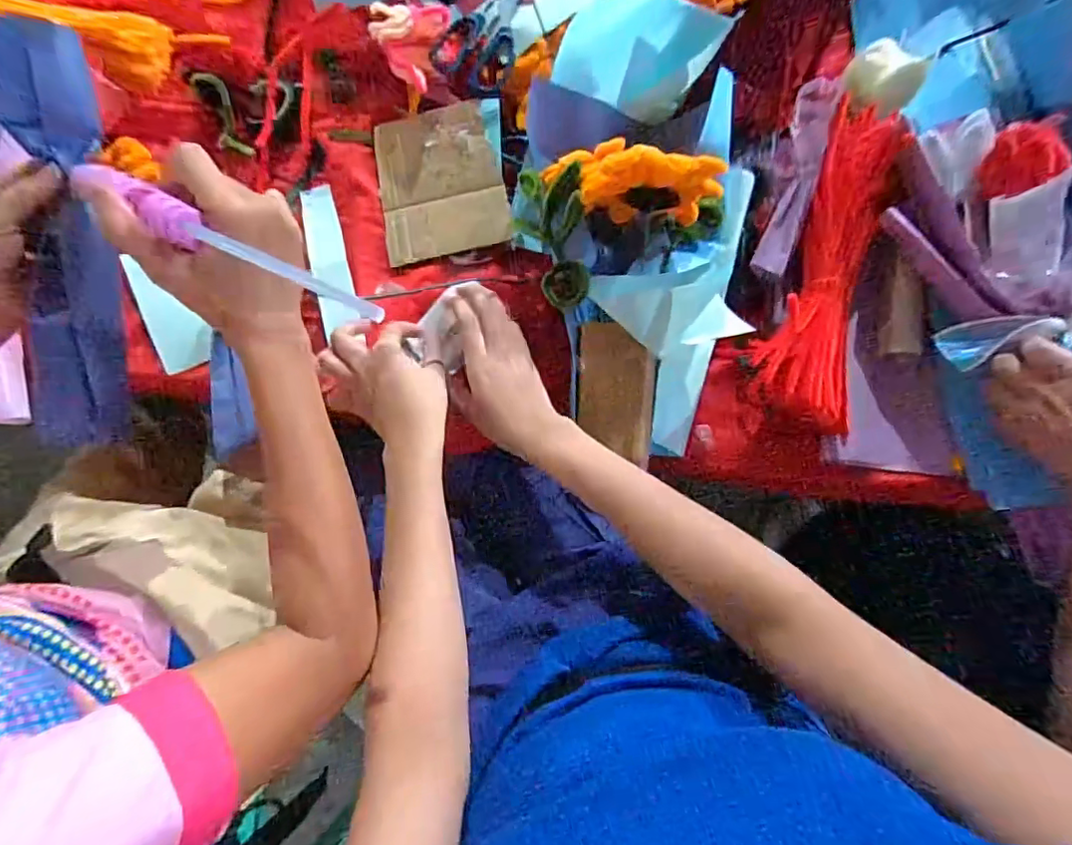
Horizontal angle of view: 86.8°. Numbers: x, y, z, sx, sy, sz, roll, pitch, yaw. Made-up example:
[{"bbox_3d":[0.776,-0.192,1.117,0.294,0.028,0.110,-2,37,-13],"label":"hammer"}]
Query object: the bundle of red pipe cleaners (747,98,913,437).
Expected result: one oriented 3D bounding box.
[{"bbox_3d":[0.255,-0.144,0.503,0.088,0.045,0.294,13,85,2],"label":"bundle of red pipe cleaners"}]

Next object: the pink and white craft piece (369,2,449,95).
[{"bbox_3d":[-0.129,-0.371,0.551,0.071,0.045,0.076,0,84,1],"label":"pink and white craft piece"}]

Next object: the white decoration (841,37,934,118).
[{"bbox_3d":[0.325,-0.323,0.530,0.063,0.035,0.046,41,86,4],"label":"white decoration"}]

